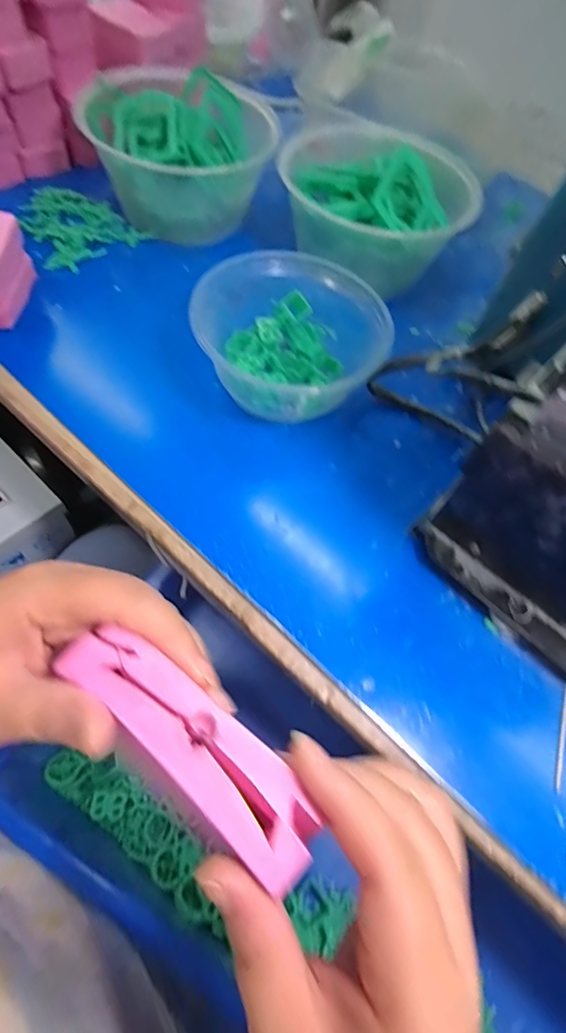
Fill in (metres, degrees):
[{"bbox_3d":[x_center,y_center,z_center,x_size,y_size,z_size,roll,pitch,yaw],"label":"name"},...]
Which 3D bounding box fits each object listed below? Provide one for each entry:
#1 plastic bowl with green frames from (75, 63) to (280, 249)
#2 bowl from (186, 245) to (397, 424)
[{"bbox_3d":[-0.089,-0.335,0.435,0.155,0.085,0.146,0,62,-8],"label":"plastic bowl with green frames"},{"bbox_3d":[0.011,-0.138,0.360,0.129,0.059,0.131,26,61,7],"label":"bowl"}]

